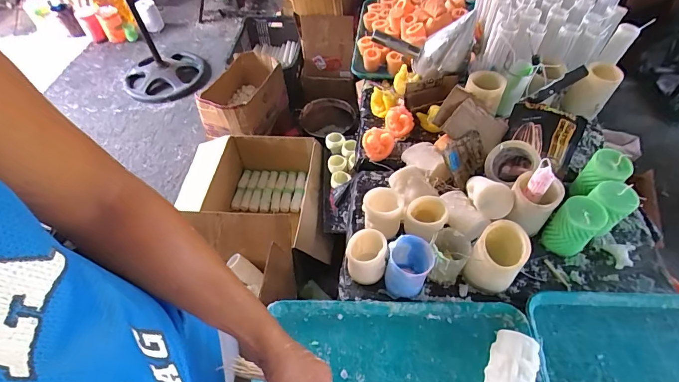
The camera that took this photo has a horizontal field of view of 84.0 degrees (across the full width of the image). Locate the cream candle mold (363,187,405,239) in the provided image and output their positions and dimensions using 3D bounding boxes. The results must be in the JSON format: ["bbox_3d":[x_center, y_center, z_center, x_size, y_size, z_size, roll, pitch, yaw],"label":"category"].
[{"bbox_3d":[0.083,0.042,0.728,0.072,0.087,0.067,-1,51,2],"label":"cream candle mold"}]

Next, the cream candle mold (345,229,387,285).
[{"bbox_3d":[0.048,0.121,0.675,0.069,0.085,0.064,-1,51,2],"label":"cream candle mold"}]

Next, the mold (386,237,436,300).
[{"bbox_3d":[0.120,0.137,0.656,0.072,0.098,0.075,8,52,9],"label":"mold"}]

